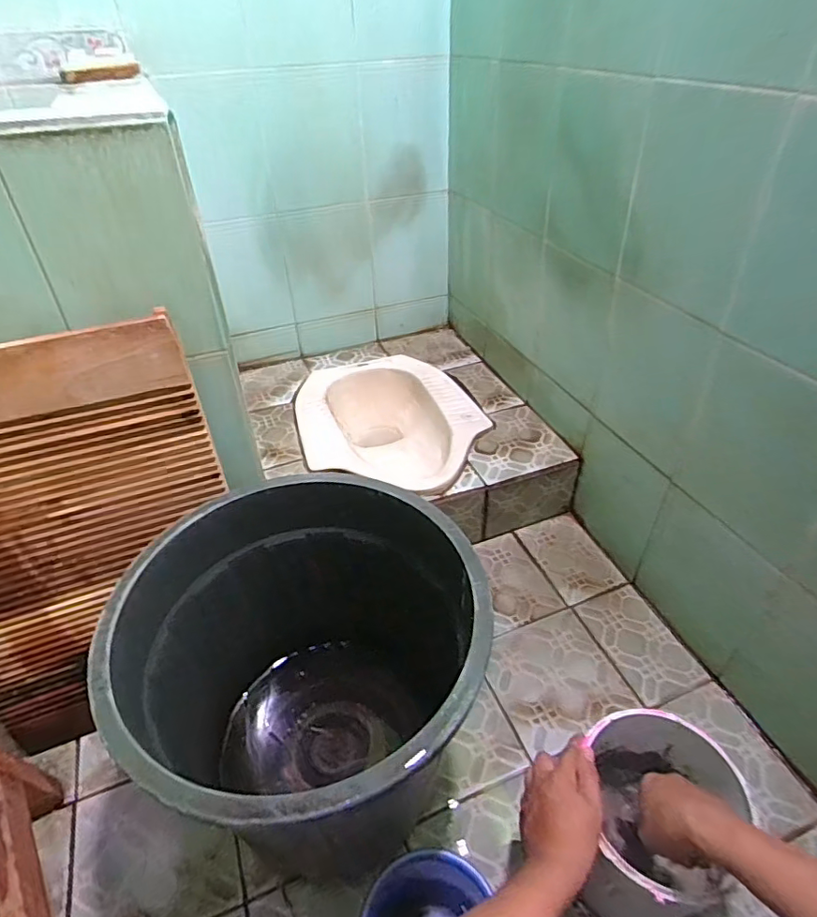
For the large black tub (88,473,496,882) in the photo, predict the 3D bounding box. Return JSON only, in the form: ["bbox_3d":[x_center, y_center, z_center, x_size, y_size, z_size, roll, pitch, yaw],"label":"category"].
[{"bbox_3d":[-0.106,0.287,0.691,0.395,0.404,0.412,-1,38,1],"label":"large black tub"}]

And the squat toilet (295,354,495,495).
[{"bbox_3d":[-0.043,-0.046,1.190,0.367,0.136,0.463,-14,40,-15],"label":"squat toilet"}]

